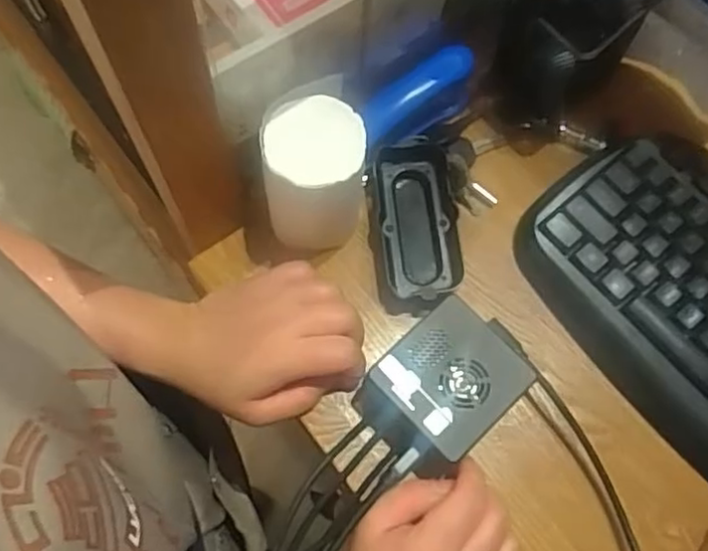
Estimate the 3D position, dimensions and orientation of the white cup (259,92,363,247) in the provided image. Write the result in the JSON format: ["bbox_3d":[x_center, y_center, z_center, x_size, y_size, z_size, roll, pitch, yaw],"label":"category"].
[{"bbox_3d":[-0.025,-0.059,0.419,0.058,0.102,0.057,1,70,-2],"label":"white cup"}]

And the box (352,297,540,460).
[{"bbox_3d":[0.054,0.068,0.409,0.088,0.042,0.070,-41,76,-15],"label":"box"}]

